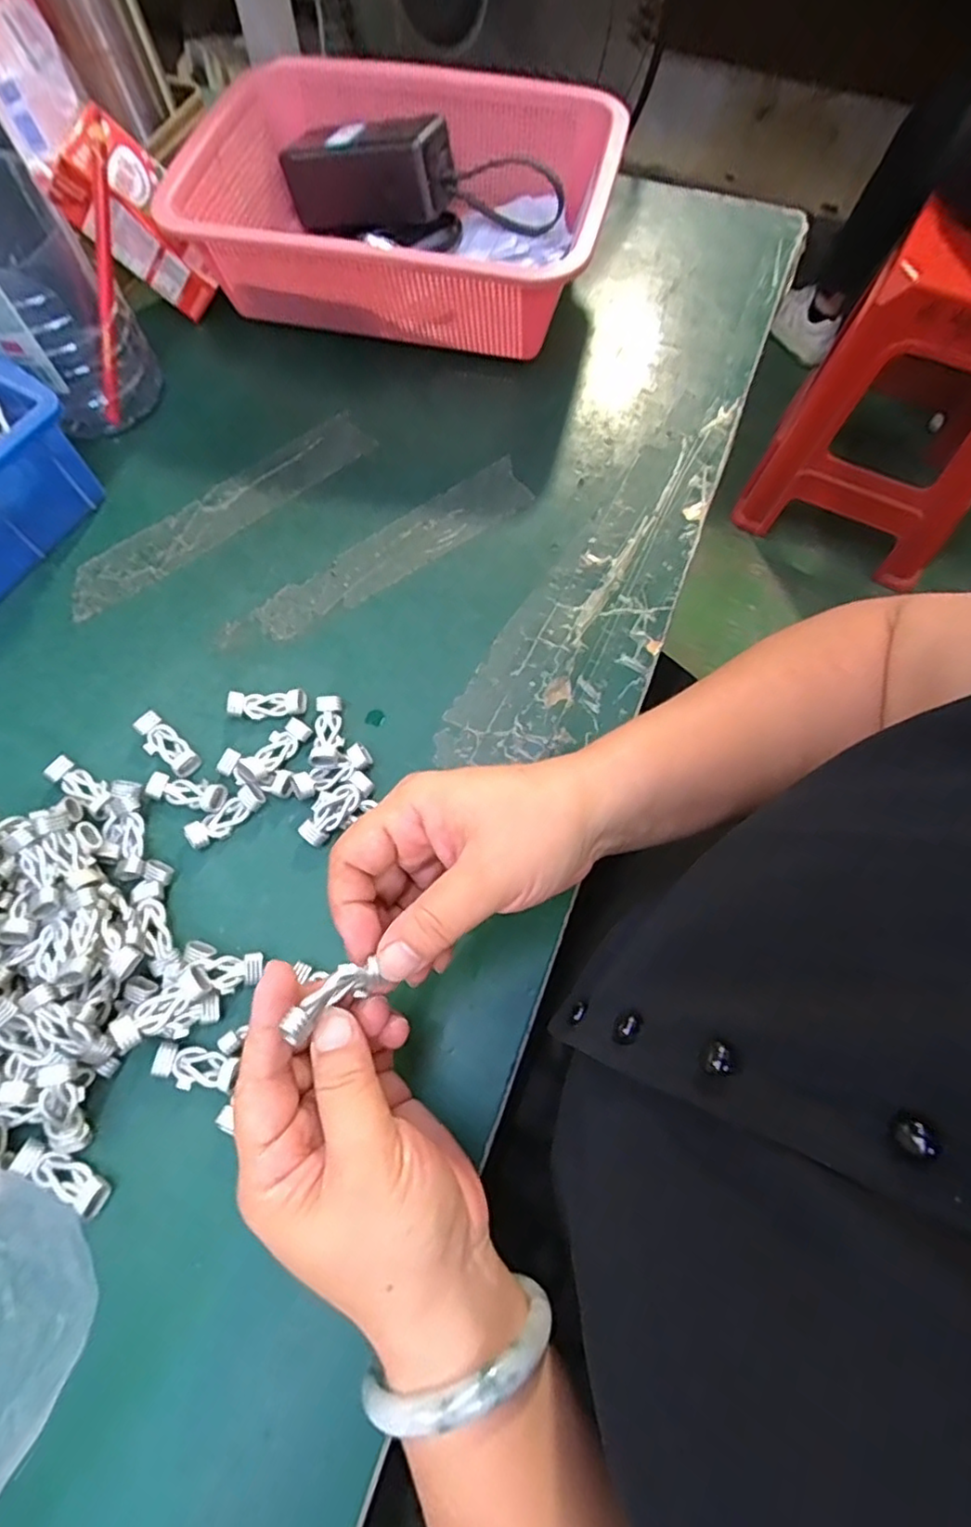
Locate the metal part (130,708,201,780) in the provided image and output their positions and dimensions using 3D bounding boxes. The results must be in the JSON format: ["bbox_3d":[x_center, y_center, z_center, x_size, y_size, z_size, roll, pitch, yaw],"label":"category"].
[{"bbox_3d":[-0.183,-0.010,0.359,0.046,0.008,0.018,38,73,13],"label":"metal part"}]

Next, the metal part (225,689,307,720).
[{"bbox_3d":[-0.127,-0.036,0.365,0.043,0.010,0.018,1,68,0],"label":"metal part"}]

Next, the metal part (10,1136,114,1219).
[{"bbox_3d":[-0.189,0.184,0.279,0.045,0.010,0.013,27,71,9],"label":"metal part"}]

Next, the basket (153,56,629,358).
[{"bbox_3d":[-0.056,-0.415,0.476,0.292,0.089,0.222,16,68,6],"label":"basket"}]

